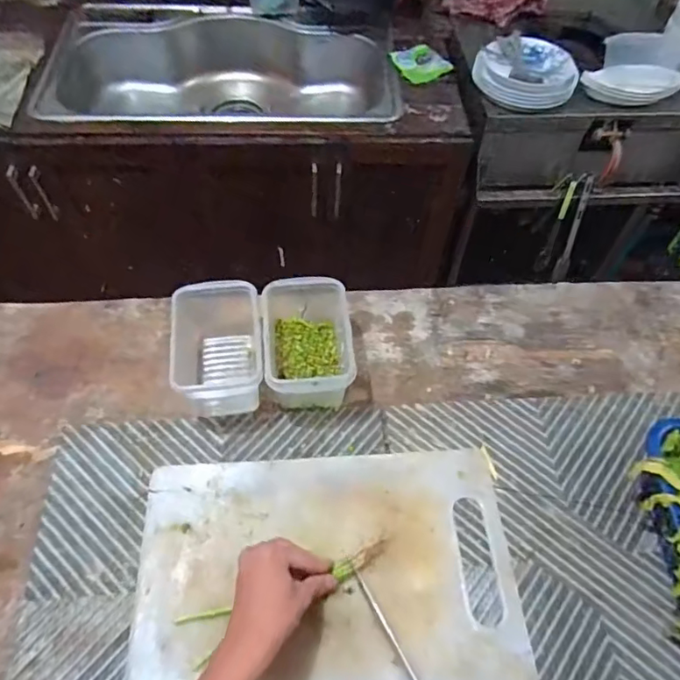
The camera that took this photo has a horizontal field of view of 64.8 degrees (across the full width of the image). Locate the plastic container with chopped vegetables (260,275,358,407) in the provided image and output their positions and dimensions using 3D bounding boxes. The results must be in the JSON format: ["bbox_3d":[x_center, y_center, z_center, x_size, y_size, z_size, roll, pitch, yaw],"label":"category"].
[{"bbox_3d":[-0.042,0.007,0.688,0.102,0.107,0.175,-5,54,-5],"label":"plastic container with chopped vegetables"}]

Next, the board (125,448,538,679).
[{"bbox_3d":[-0.011,0.246,0.576,0.396,0.013,0.246,-2,58,-4],"label":"board"}]

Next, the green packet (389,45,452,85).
[{"bbox_3d":[0.198,-0.692,1.337,0.118,0.019,0.130,-26,59,-18],"label":"green packet"}]

